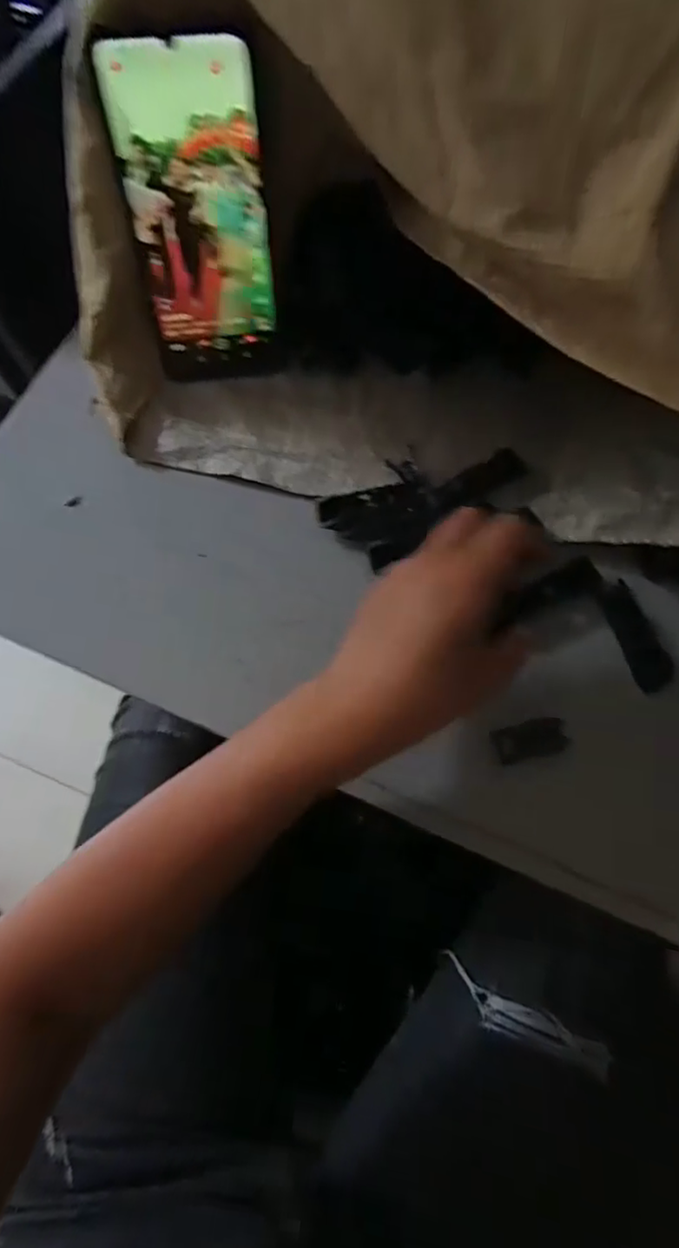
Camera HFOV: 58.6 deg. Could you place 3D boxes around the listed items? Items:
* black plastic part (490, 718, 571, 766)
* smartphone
[{"bbox_3d":[0.103,0.063,0.328,0.037,0.012,0.019,-12,72,-6],"label":"black plastic part"},{"bbox_3d":[-0.078,-0.222,0.346,0.073,0.163,0.007,-6,48,-5],"label":"smartphone"}]

